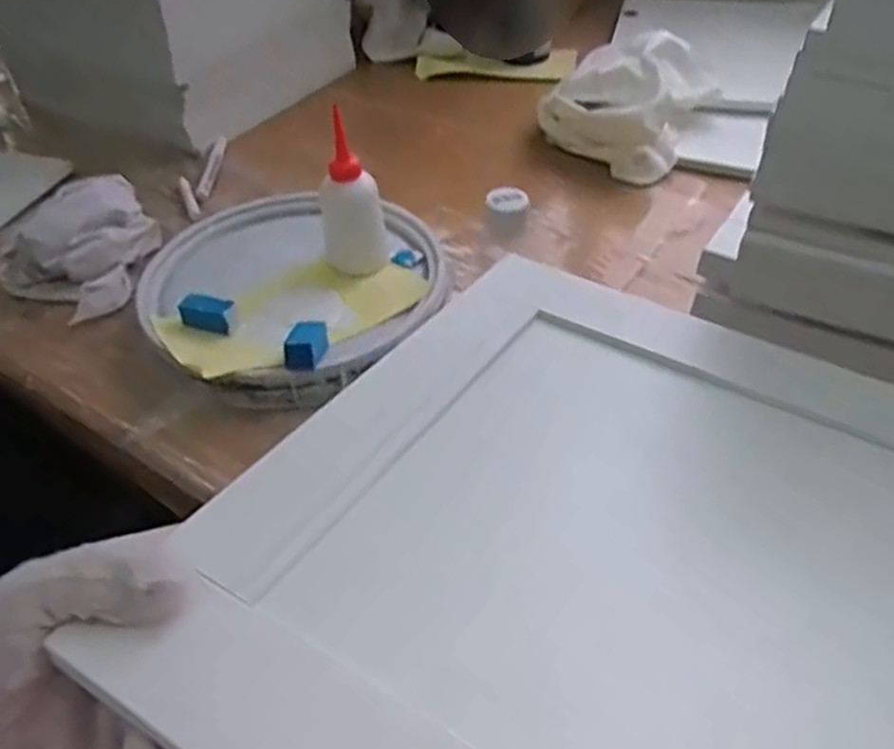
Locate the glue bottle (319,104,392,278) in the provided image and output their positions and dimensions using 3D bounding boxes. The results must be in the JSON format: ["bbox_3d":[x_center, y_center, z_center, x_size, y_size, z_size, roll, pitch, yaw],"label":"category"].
[{"bbox_3d":[-0.090,-0.161,0.727,0.060,0.158,0.049,-9,43,-7],"label":"glue bottle"}]

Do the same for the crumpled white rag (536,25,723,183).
[{"bbox_3d":[0.224,-0.346,0.958,0.185,0.101,0.183,23,49,25],"label":"crumpled white rag"}]

